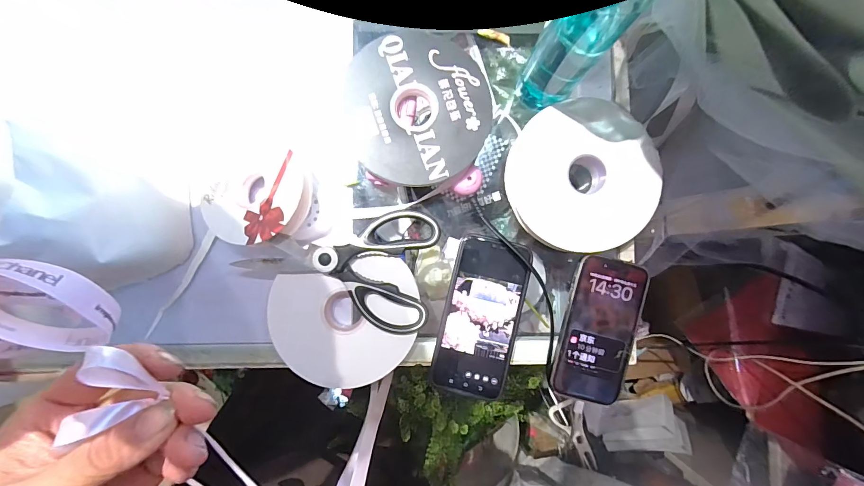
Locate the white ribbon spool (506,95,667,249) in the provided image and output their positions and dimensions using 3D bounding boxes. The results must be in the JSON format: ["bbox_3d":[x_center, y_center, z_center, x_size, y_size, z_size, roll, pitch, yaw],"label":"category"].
[{"bbox_3d":[0.153,-0.067,0.365,0.142,0.020,0.146,0,87,-2],"label":"white ribbon spool"}]

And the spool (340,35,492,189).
[{"bbox_3d":[-0.013,-0.129,0.356,0.138,0.017,0.141,0,87,-2],"label":"spool"}]

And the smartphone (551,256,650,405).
[{"bbox_3d":[0.173,0.089,0.372,0.073,0.010,0.143,12,87,-2],"label":"smartphone"}]

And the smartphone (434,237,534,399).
[{"bbox_3d":[0.051,0.074,0.369,0.073,0.007,0.154,14,87,-2],"label":"smartphone"}]

